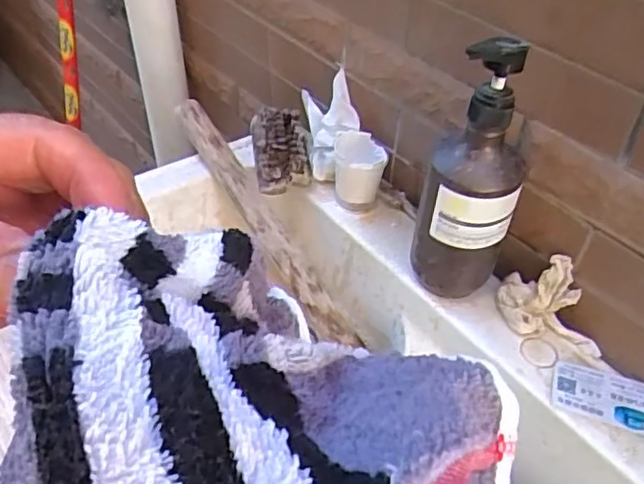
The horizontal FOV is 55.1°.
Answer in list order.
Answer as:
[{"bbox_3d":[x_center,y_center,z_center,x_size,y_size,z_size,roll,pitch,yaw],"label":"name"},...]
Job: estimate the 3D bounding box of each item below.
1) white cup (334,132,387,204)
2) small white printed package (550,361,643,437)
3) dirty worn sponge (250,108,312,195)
[{"bbox_3d":[0.043,-0.082,0.703,0.058,0.058,0.059,2,44,0],"label":"white cup"},{"bbox_3d":[0.248,0.135,0.544,0.086,0.009,0.058,15,46,13],"label":"small white printed package"},{"bbox_3d":[-0.048,-0.117,0.755,0.070,0.034,0.133,-5,44,-7],"label":"dirty worn sponge"}]

